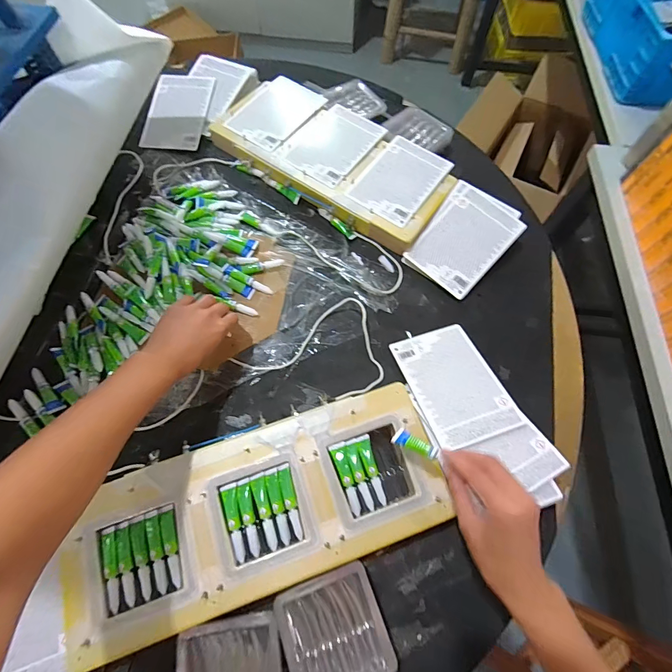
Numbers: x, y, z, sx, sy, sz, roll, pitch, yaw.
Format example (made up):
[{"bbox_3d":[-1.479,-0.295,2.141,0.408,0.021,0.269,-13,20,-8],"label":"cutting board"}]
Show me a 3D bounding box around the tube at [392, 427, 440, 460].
[{"bbox_3d":[0.088,0.119,0.390,0.053,0.006,0.019,17,64,38],"label":"tube"}]

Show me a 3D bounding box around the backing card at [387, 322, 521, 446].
[{"bbox_3d":[0.159,0.061,0.488,0.108,0.006,0.166,-18,54,-6],"label":"backing card"}]

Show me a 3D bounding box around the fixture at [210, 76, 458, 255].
[{"bbox_3d":[-0.005,-0.322,0.635,0.419,0.036,0.199,33,70,12],"label":"fixture"}]

